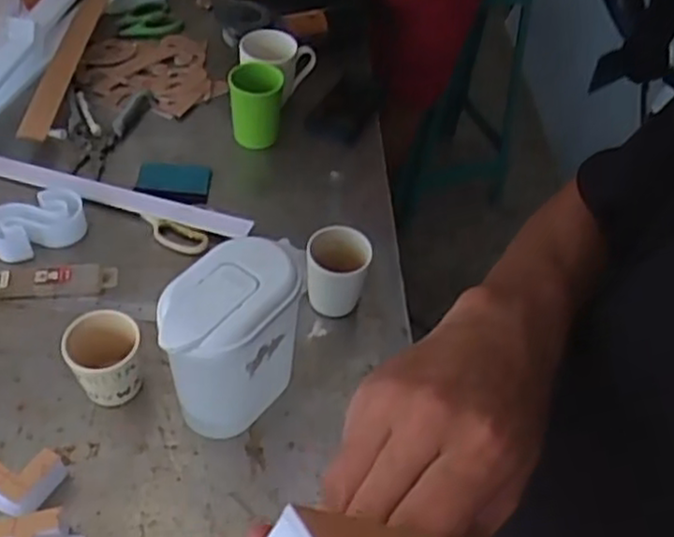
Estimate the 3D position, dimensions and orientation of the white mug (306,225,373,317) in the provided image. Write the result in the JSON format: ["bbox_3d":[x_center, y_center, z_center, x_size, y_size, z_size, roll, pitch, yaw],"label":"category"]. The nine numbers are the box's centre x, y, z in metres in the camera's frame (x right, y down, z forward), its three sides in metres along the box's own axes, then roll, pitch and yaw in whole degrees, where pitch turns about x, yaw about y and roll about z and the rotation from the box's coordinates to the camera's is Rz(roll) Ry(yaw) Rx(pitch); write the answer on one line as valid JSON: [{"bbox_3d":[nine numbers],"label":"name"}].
[{"bbox_3d":[0.000,0.005,0.818,0.069,0.088,0.066,3,50,-2],"label":"white mug"}]

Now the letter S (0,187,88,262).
[{"bbox_3d":[-0.371,-0.060,0.868,0.116,0.048,0.064,-28,57,-25],"label":"letter S"}]

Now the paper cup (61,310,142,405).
[{"bbox_3d":[-0.237,0.096,0.726,0.071,0.093,0.068,2,50,-3],"label":"paper cup"}]

